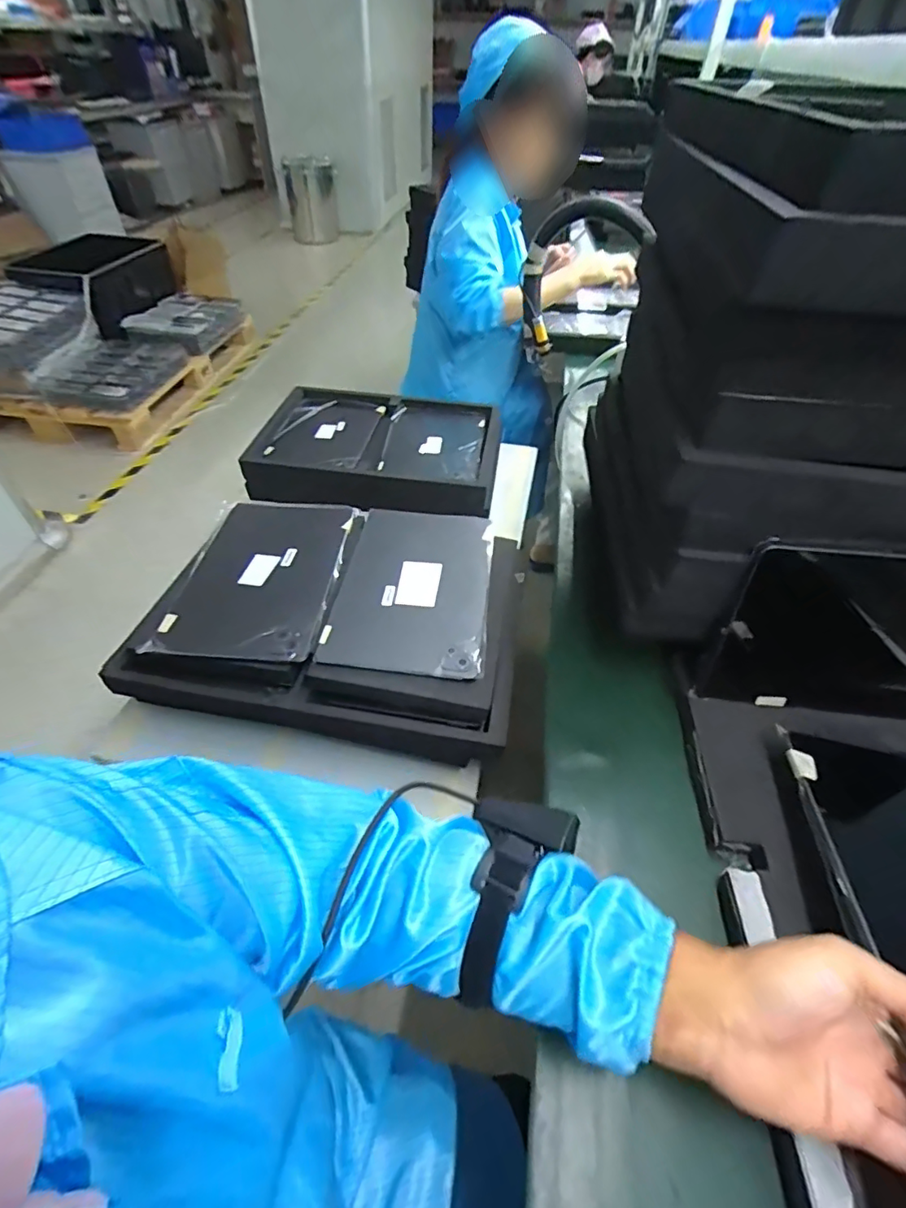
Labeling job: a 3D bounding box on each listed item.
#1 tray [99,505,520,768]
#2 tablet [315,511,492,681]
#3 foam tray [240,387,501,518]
[{"bbox_3d":[-0.137,0.014,0.644,0.415,0.103,0.311,7,48,4],"label":"tray"},{"bbox_3d":[-0.045,-0.030,0.620,0.173,0.006,0.257,5,48,2],"label":"tablet"},{"bbox_3d":[-0.136,-0.296,0.980,0.430,0.053,0.317,6,48,3],"label":"foam tray"}]

